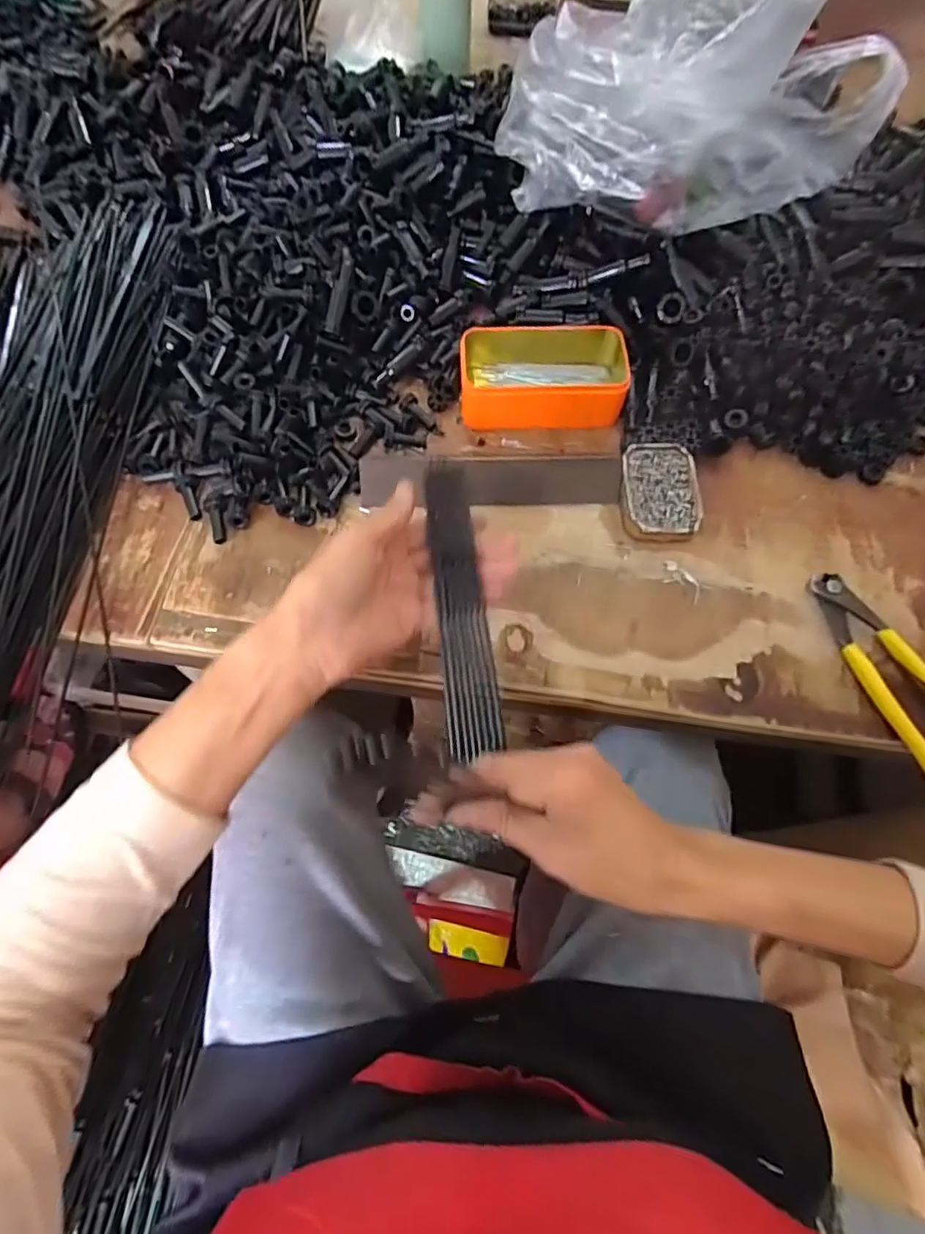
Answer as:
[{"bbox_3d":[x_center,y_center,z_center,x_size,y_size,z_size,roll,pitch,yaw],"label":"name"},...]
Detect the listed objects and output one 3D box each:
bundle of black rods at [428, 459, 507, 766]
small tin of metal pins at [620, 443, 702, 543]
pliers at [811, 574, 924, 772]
[{"bbox_3d":[-0.001,-0.008,0.367,0.034,0.017,0.183,-6,85,-4],"label":"bundle of black rods"},{"bbox_3d":[0.166,-0.105,0.489,0.062,0.017,0.090,-1,67,-2],"label":"small tin of metal pins"},{"bbox_3d":[0.318,0.038,0.431,0.047,0.018,0.163,-19,68,-9],"label":"pliers"}]

